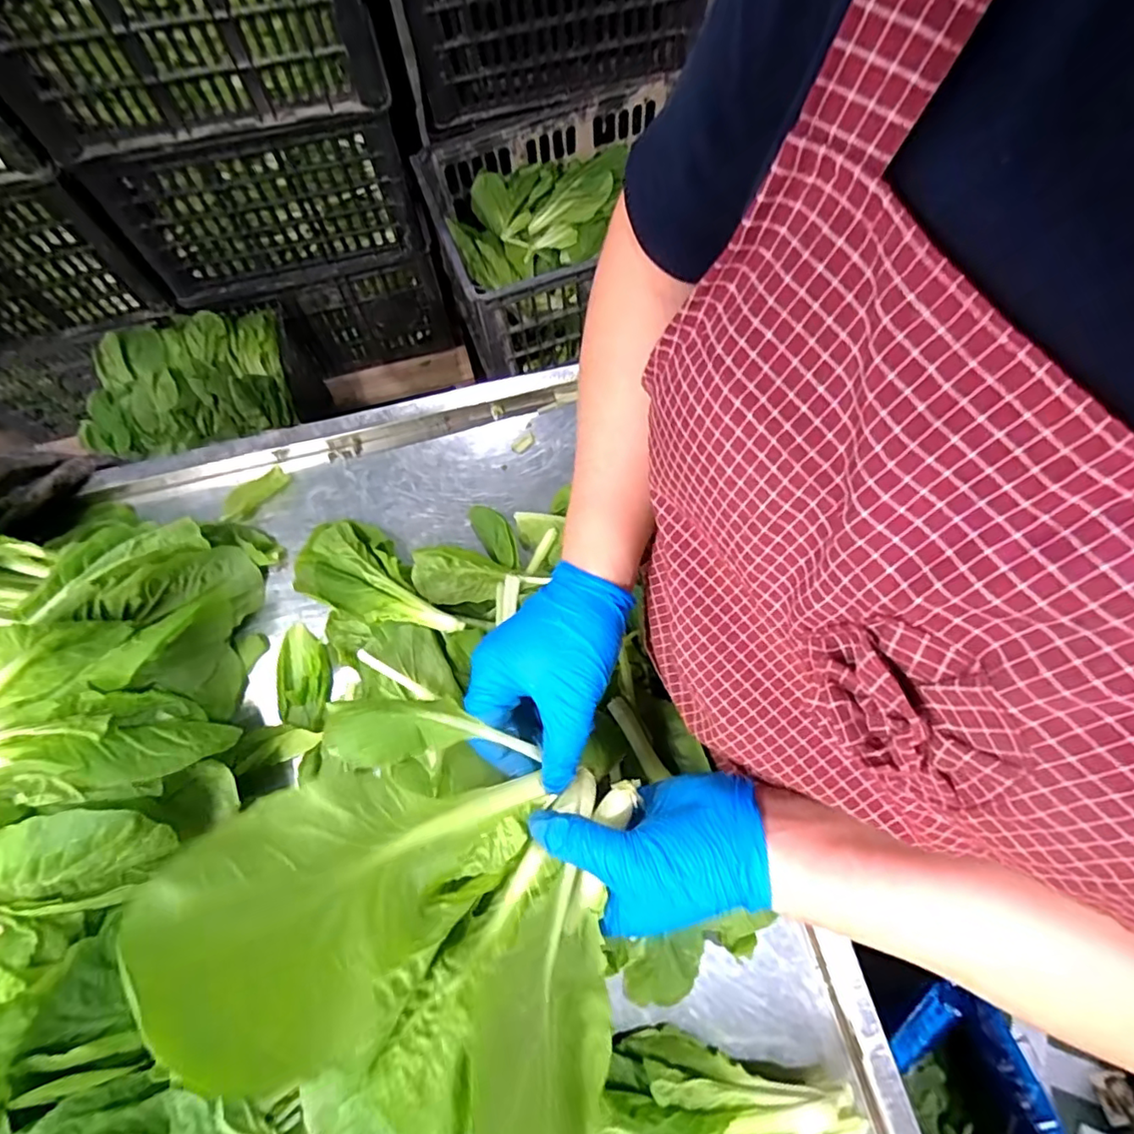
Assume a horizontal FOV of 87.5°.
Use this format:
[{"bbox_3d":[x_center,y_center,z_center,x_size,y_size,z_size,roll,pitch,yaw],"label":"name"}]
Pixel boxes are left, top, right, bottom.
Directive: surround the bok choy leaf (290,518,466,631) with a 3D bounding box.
[{"bbox_3d":[-0.157,0.015,0.492,0.179,0.028,0.076,28,74,27],"label":"bok choy leaf"}]

